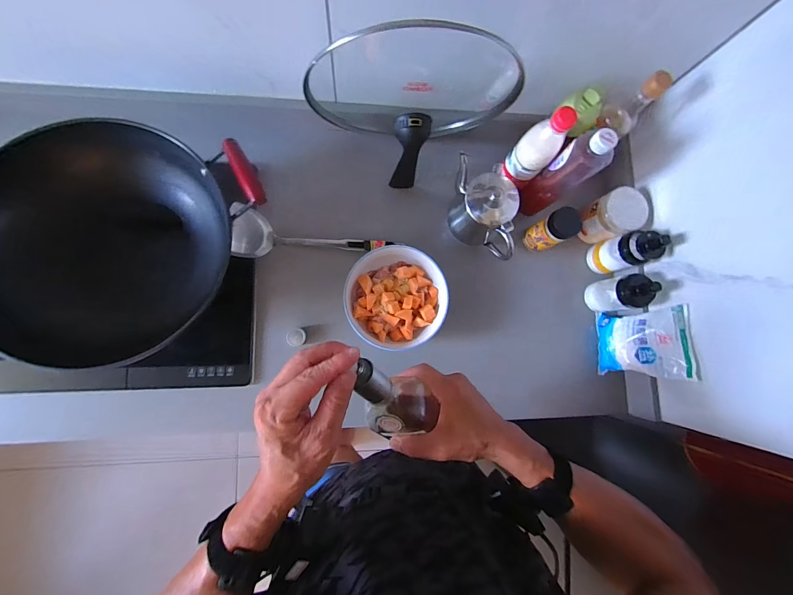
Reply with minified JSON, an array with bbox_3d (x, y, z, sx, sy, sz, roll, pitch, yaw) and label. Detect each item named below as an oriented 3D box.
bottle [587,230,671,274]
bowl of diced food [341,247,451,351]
[{"bbox_3d":[0.440,-0.090,0.631,0.057,0.155,0.062,-16,85,-8],"label":"bottle"},{"bbox_3d":[-0.003,0.003,0.616,0.179,0.075,0.172,1,83,-7],"label":"bowl of diced food"}]

